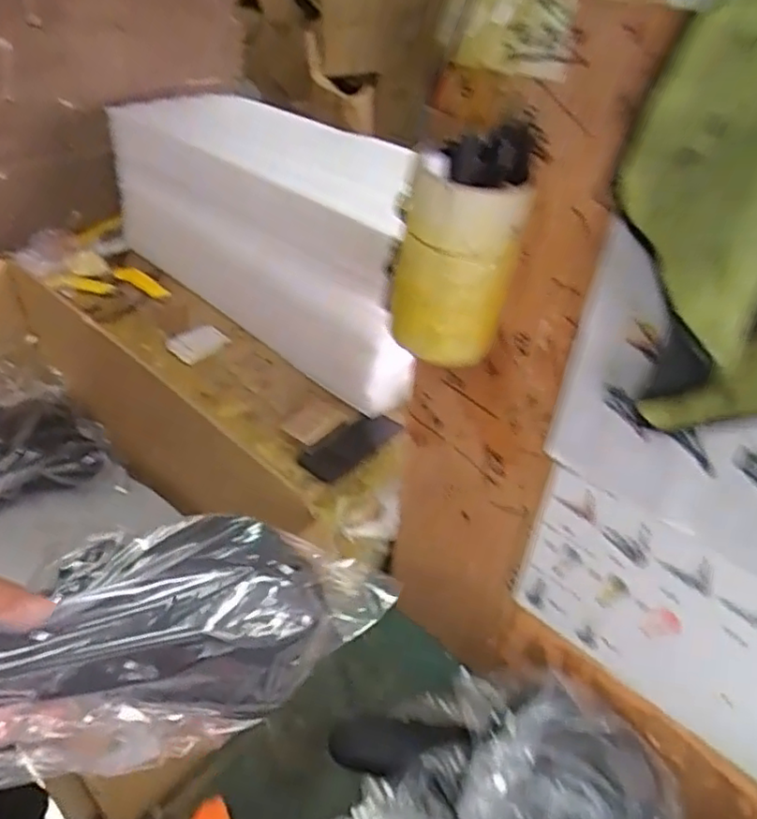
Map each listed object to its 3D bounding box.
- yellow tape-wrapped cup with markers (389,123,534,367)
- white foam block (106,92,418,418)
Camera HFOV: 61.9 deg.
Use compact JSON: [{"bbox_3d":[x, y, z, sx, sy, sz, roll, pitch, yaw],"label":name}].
[{"bbox_3d":[0.054,-0.113,0.446,0.081,0.158,0.072,6,40,4],"label":"yellow tape-wrapped cup with markers"},{"bbox_3d":[-0.185,-0.345,1.189,0.801,0.306,0.258,33,49,32],"label":"white foam block"}]

